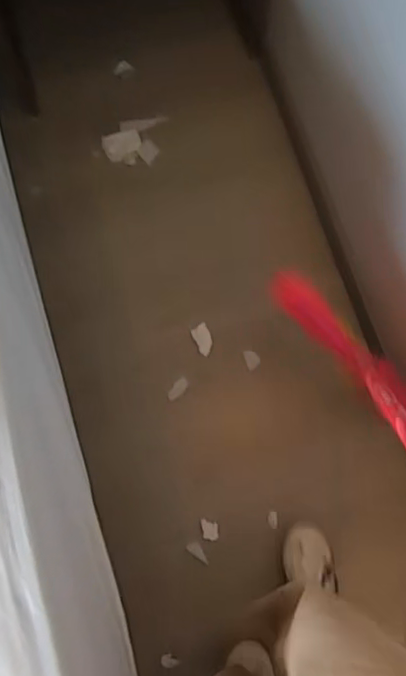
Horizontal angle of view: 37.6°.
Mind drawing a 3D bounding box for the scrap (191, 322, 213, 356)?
[{"bbox_3d":[0.001,0.003,1.238,0.036,0.010,0.066,-23,76,-5],"label":"scrap"}]

